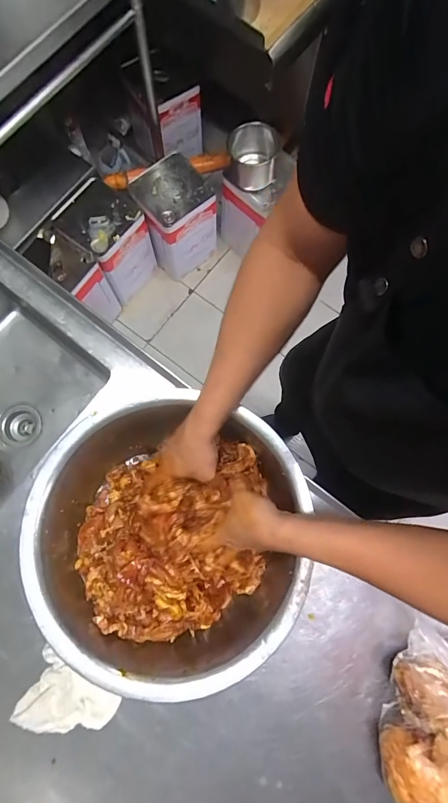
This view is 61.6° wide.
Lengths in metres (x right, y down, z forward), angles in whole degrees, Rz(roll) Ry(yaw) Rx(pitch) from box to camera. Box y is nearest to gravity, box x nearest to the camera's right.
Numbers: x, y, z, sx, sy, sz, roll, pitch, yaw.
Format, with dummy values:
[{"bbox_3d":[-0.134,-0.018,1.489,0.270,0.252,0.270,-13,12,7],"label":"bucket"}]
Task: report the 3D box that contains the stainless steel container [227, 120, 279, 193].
[{"bbox_3d":[0.098,-0.839,1.282,0.163,0.144,0.171,3,77,1],"label":"stainless steel container"}]

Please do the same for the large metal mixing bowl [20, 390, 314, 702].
[{"bbox_3d":[-0.084,0.189,0.542,0.338,0.113,0.358,0,77,0],"label":"large metal mixing bowl"}]

